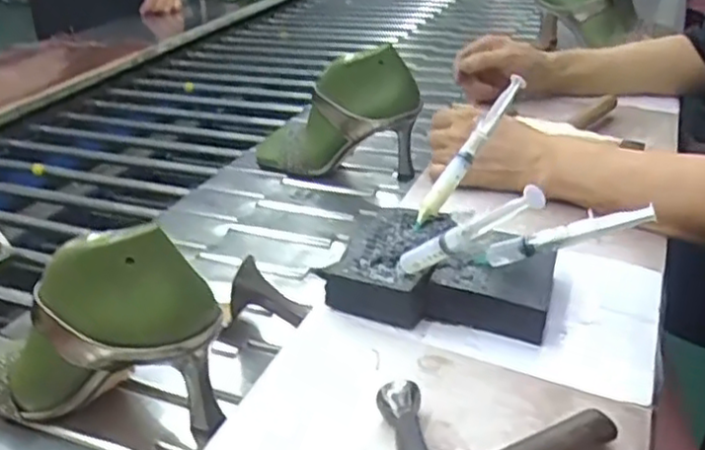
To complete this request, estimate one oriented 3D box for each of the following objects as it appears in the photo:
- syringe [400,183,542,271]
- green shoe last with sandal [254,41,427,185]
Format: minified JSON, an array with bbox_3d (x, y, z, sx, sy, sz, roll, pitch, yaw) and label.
[{"bbox_3d":[0.072,0.009,0.489,0.010,0.016,0.147,-24,-5,-34],"label":"syringe"},{"bbox_3d":[-0.021,-0.134,0.900,0.214,0.172,0.074,13,32,26],"label":"green shoe last with sandal"}]

